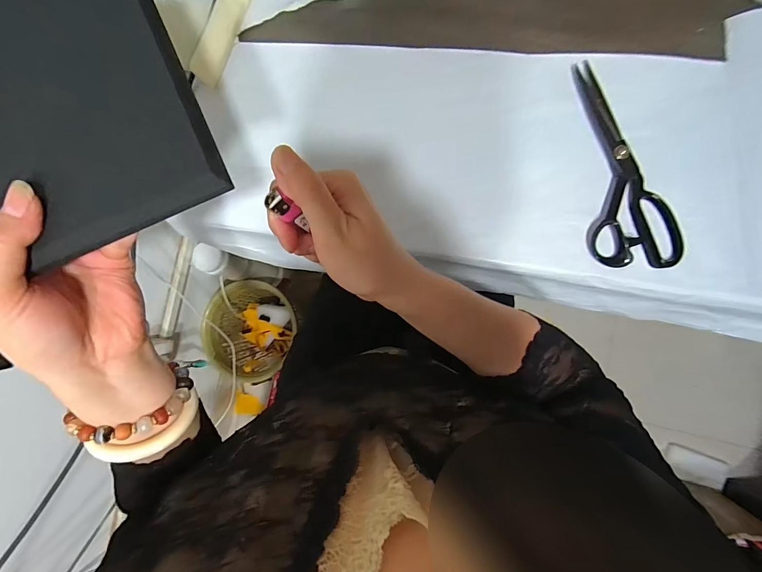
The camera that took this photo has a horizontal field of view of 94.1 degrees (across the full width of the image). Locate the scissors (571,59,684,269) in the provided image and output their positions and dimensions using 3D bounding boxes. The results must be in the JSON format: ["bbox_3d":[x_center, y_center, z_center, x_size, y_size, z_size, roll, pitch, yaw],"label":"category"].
[{"bbox_3d":[0.274,-0.140,0.402,0.089,0.021,0.240,-6,86,6],"label":"scissors"}]

